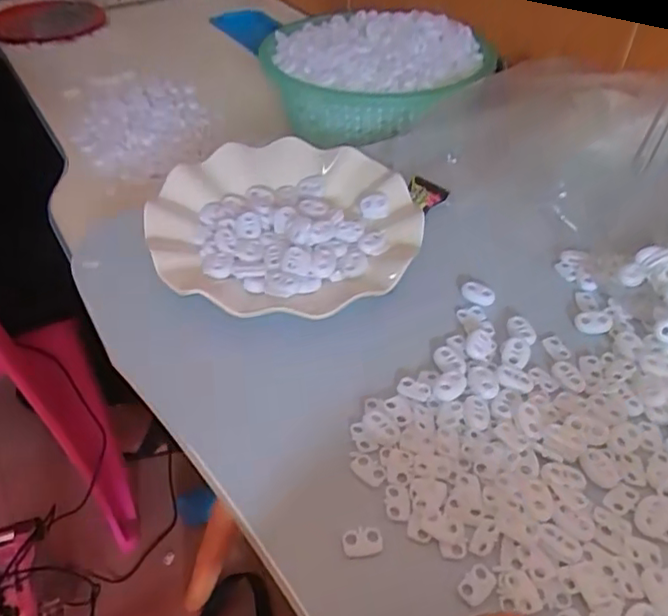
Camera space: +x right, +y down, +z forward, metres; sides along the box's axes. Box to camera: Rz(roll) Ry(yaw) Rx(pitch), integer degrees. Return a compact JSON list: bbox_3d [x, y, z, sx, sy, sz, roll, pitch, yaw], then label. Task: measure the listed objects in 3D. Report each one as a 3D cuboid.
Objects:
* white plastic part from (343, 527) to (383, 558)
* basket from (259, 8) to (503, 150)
[{"bbox_3d":[0.013,0.108,0.289,0.018,0.004,0.012,-7,44,-8],"label":"white plastic part"},{"bbox_3d":[0.042,-0.233,0.637,0.210,0.076,0.175,20,47,20],"label":"basket"}]

